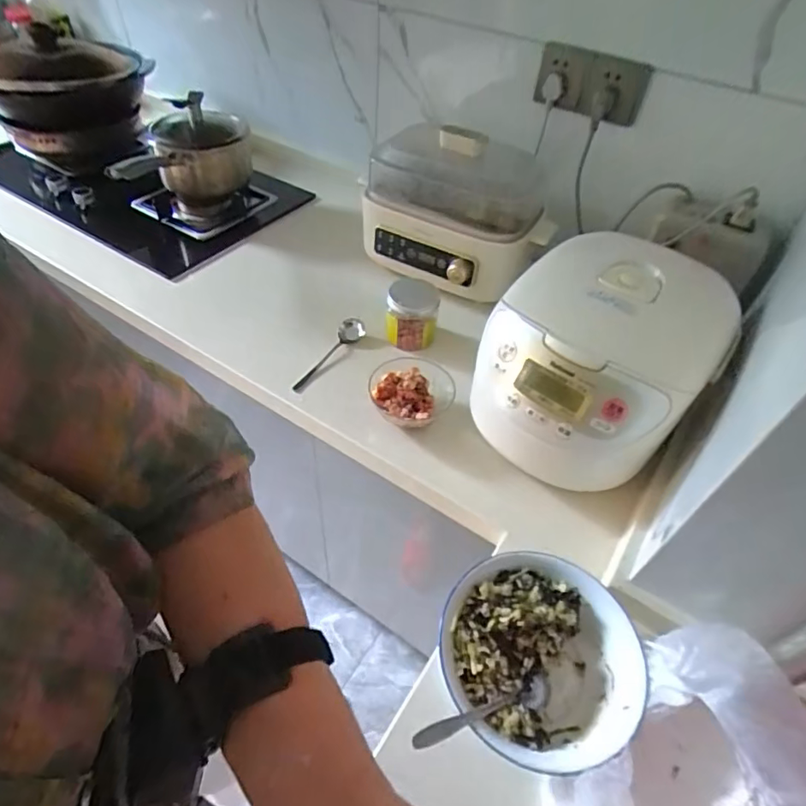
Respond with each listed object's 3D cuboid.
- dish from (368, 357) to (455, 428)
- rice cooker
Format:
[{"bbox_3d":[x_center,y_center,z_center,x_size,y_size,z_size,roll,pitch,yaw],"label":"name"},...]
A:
[{"bbox_3d":[0.011,-0.009,0.758,0.110,0.051,0.124,26,52,18],"label":"dish"},{"bbox_3d":[0.248,-0.064,0.670,0.244,0.187,0.309,30,53,21],"label":"rice cooker"}]

